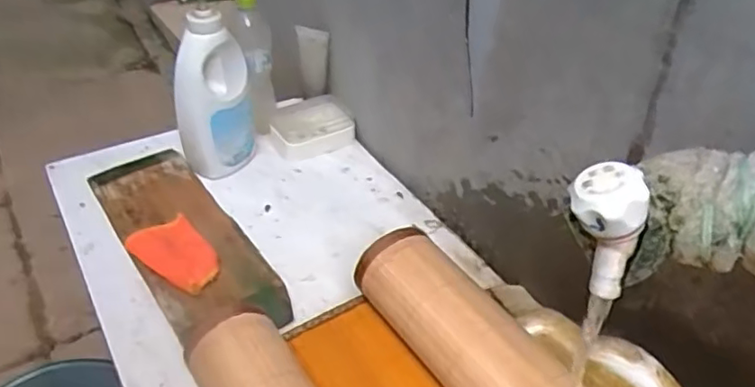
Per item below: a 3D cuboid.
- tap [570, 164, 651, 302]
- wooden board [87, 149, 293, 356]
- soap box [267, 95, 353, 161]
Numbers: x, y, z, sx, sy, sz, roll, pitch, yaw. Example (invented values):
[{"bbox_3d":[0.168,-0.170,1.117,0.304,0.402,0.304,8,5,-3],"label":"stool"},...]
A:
[{"bbox_3d":[0.138,0.024,0.369,0.044,0.080,0.034,14,43,14],"label":"tap"},{"bbox_3d":[-0.258,0.057,0.791,0.136,0.026,0.388,-26,48,-27],"label":"wooden board"},{"bbox_3d":[-0.109,-0.109,0.965,0.126,0.055,0.085,-20,45,-22],"label":"soap box"}]

